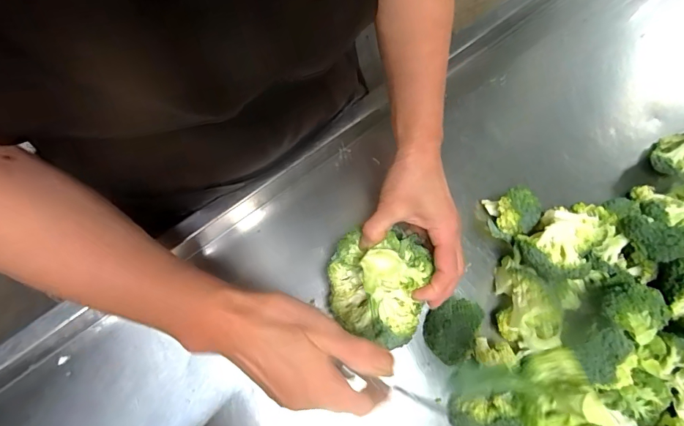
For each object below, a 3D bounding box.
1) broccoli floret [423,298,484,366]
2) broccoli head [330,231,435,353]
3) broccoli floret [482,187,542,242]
[{"bbox_3d":[0.113,0.123,0.429,0.046,0.051,0.063,20,73,1],"label":"broccoli floret"},{"bbox_3d":[0.037,0.068,0.379,0.093,0.068,0.109,-3,70,-3],"label":"broccoli head"},{"bbox_3d":[0.193,0.001,0.470,0.063,0.054,0.053,-22,77,-11],"label":"broccoli floret"}]

